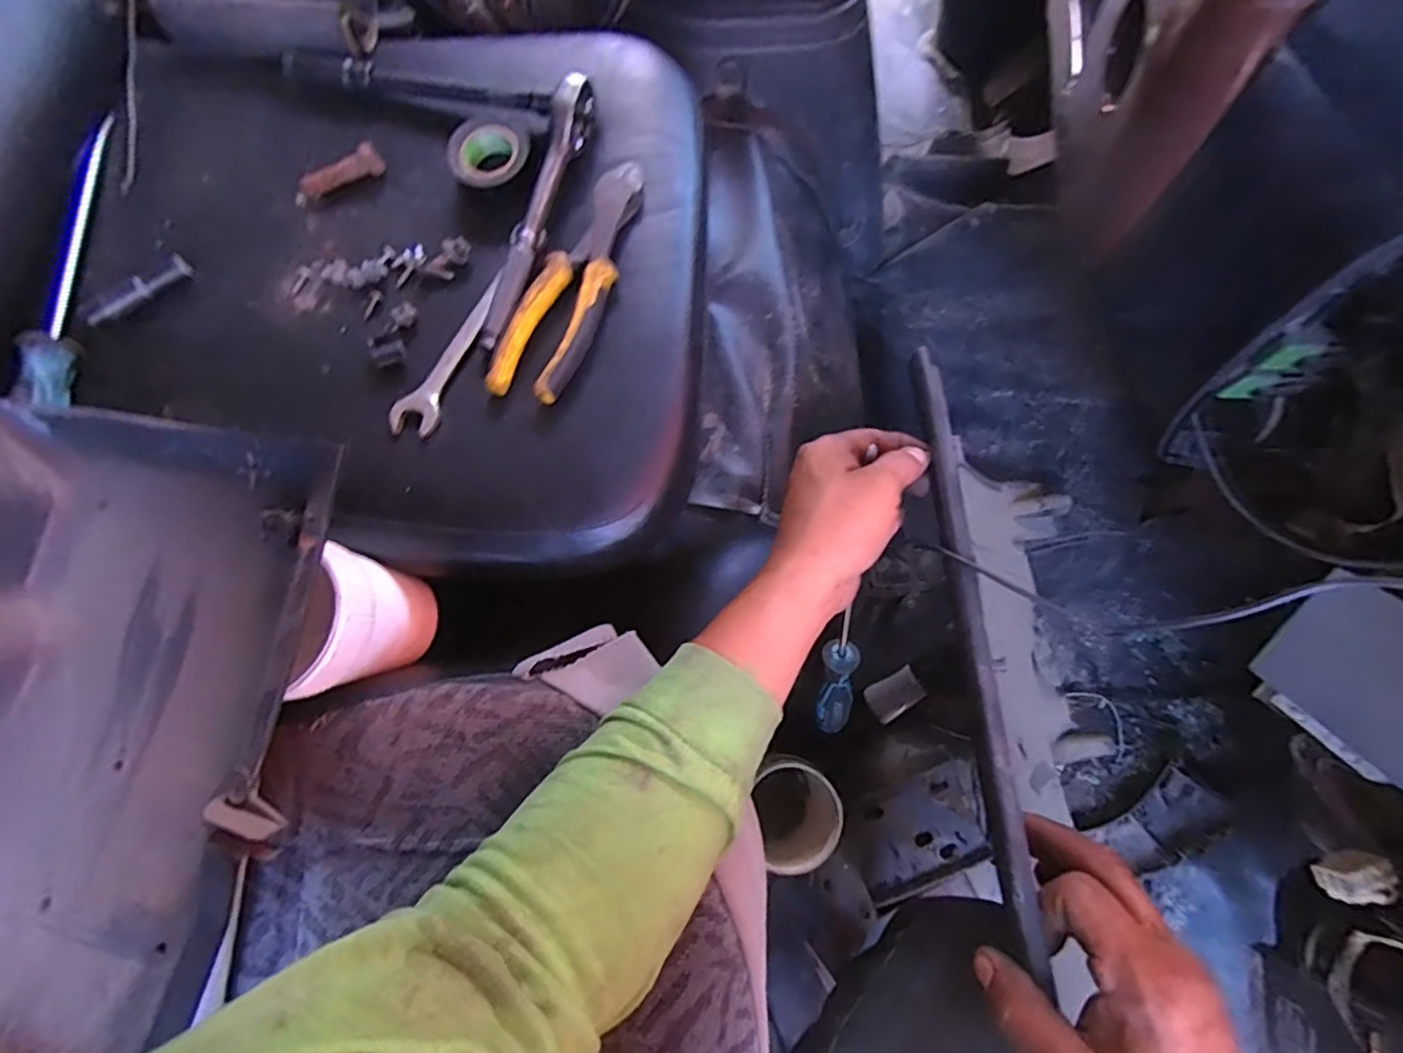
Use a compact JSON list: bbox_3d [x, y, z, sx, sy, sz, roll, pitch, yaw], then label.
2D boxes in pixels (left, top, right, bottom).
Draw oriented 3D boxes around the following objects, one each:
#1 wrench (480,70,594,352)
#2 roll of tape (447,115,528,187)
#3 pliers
[{"bbox_3d":[-0.107,-0.206,0.404,0.019,0.032,0.190,15,76,4],"label":"wrench"},{"bbox_3d":[-0.143,-0.251,0.421,0.053,0.017,0.043,-19,76,-5],"label":"roll of tape"},{"bbox_3d":[-0.082,-0.158,0.399,0.051,0.018,0.172,17,76,5],"label":"pliers"}]

